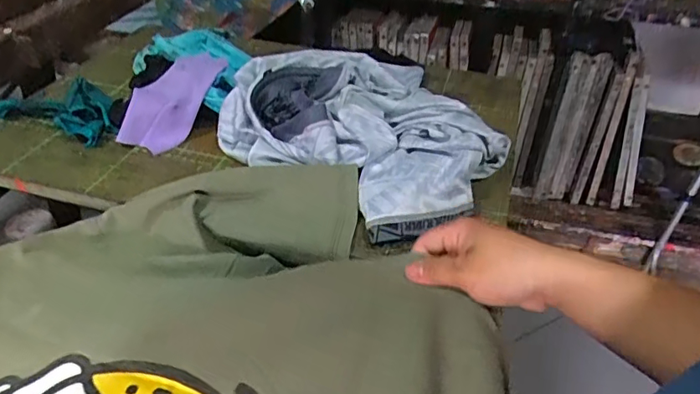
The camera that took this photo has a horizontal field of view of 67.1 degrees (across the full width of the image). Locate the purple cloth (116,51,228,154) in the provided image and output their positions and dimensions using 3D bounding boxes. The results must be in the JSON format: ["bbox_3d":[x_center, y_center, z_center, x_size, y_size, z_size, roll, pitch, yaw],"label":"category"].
[{"bbox_3d":[-0.195,-0.114,0.606,0.076,0.053,0.138,15,43,16],"label":"purple cloth"}]

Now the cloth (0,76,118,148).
[{"bbox_3d":[-0.332,-0.108,0.613,0.156,0.029,0.080,16,44,17],"label":"cloth"}]

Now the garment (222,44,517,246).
[{"bbox_3d":[0.006,-0.077,0.558,0.294,0.054,0.216,30,50,30],"label":"garment"}]

